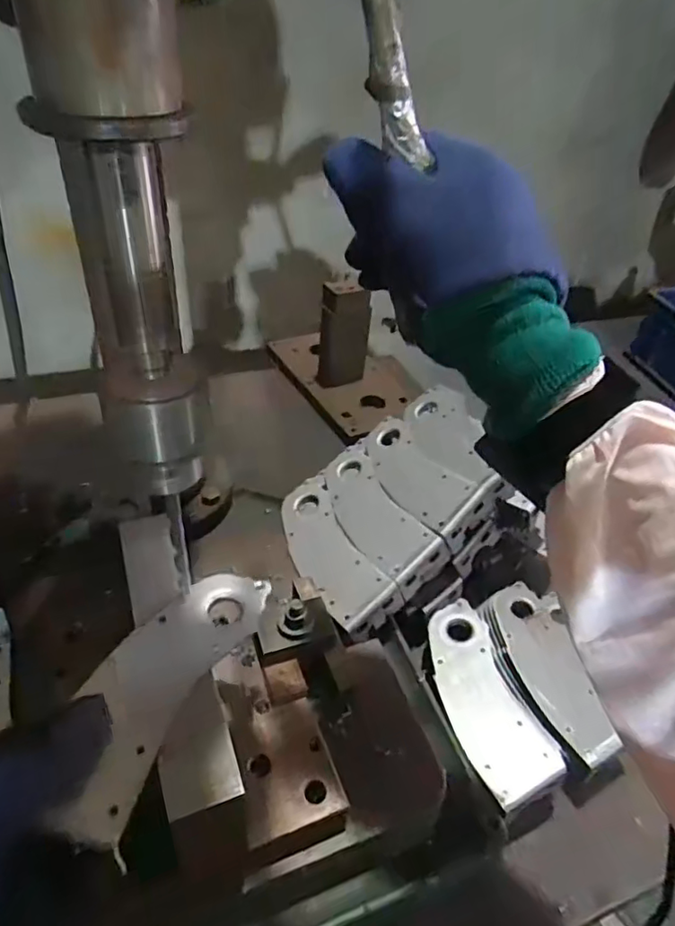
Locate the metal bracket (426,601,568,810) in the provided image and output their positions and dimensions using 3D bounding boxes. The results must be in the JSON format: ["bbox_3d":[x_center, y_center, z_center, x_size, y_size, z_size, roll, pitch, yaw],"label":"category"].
[{"bbox_3d":[0.128,0.200,0.511,0.070,0.017,0.175,-7,44,-15],"label":"metal bracket"}]

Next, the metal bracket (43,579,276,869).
[{"bbox_3d":[-0.106,0.129,0.343,0.072,0.005,0.170,16,41,10],"label":"metal bracket"}]

